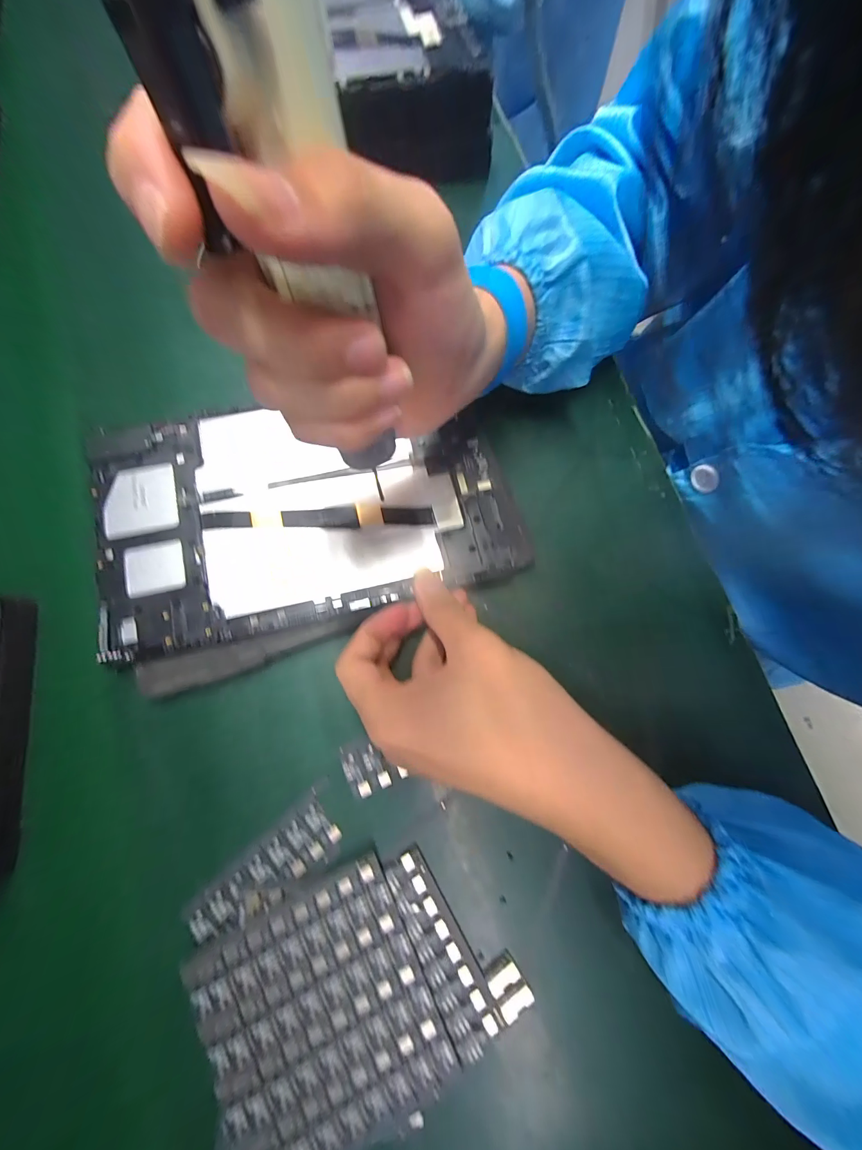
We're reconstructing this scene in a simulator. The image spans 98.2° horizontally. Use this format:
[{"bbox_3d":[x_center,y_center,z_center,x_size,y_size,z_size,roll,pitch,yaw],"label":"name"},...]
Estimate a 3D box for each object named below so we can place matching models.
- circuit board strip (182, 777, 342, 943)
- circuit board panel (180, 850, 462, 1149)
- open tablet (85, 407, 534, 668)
[{"bbox_3d":[-0.087,0.161,0.203,0.088,0.005,0.033,-41,82,-12],"label":"circuit board strip"},{"bbox_3d":[-0.056,0.221,0.188,0.106,0.013,0.106,-24,79,-9],"label":"circuit board panel"},{"bbox_3d":[-0.079,-0.045,0.237,0.246,0.012,0.146,-14,79,-4],"label":"open tablet"}]

